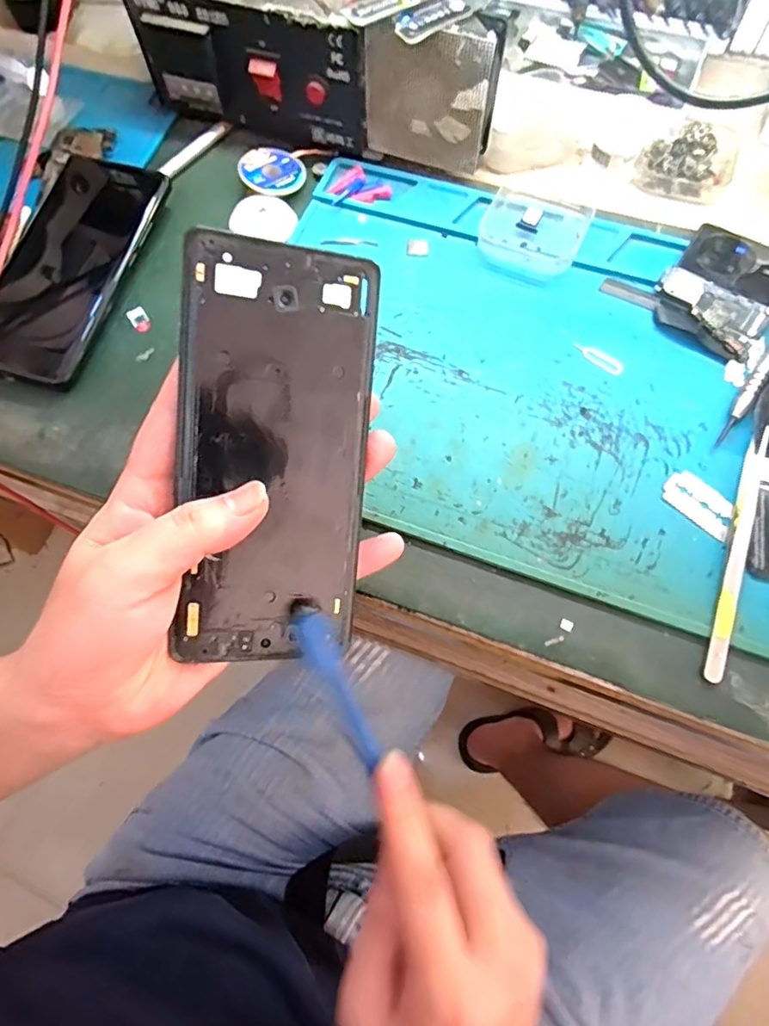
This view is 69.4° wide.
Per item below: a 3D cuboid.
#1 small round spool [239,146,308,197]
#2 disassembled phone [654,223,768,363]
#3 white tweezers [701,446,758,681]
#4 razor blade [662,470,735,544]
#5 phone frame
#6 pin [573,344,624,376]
[{"bbox_3d":[-0.079,-0.242,0.391,0.044,0.011,0.044,-1,69,2],"label":"small round spool"},{"bbox_3d":[0.209,-0.138,0.342,0.065,0.009,0.084,33,74,14],"label":"disassembled phone"},{"bbox_3d":[0.177,0.021,0.280,0.009,0.007,0.130,19,71,9],"label":"white tweezers"},{"bbox_3d":[0.168,-0.005,0.293,0.039,0.004,0.023,41,76,16],"label":"razor blade"},{"bbox_3d":[-0.042,-0.021,0.223,0.073,0.005,0.161,1,99,-18],"label":"phone frame"},{"bbox_3d":[0.127,-0.092,0.331,0.032,0.004,0.011,35,82,16],"label":"pin"}]

